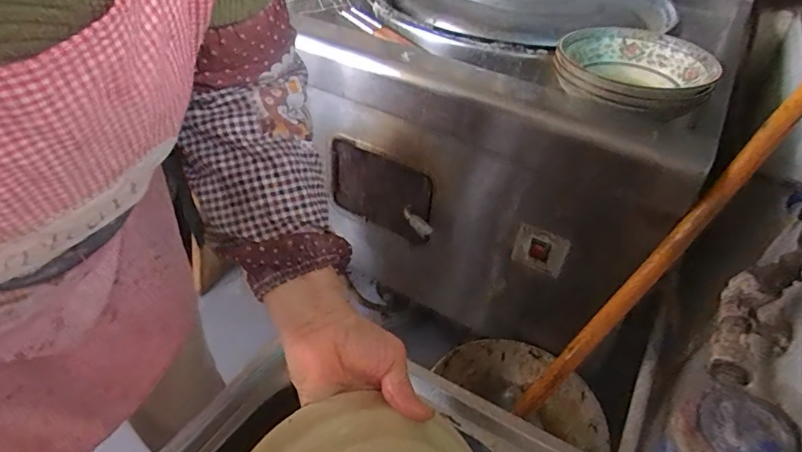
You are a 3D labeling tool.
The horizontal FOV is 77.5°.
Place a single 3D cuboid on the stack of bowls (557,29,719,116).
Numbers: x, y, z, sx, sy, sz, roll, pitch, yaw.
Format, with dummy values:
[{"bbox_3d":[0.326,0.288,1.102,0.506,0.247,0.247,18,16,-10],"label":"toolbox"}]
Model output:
[{"bbox_3d":[0.357,-0.242,0.783,0.226,0.063,0.257,25,42,22],"label":"stack of bowls"}]

